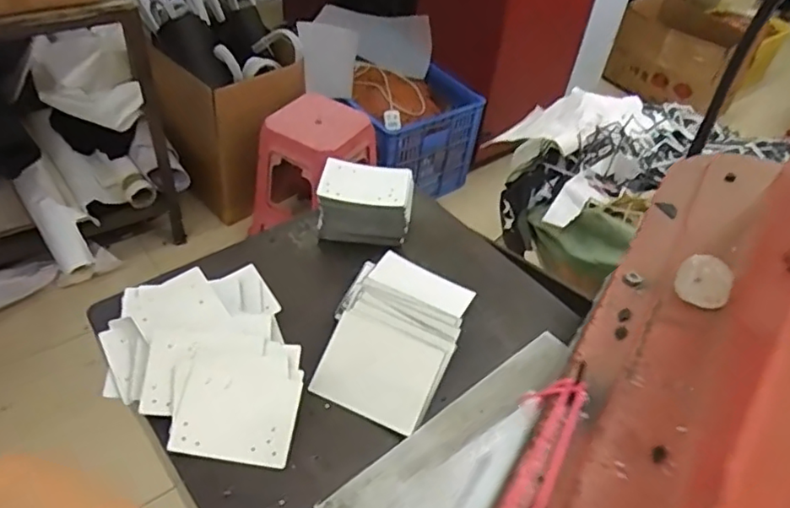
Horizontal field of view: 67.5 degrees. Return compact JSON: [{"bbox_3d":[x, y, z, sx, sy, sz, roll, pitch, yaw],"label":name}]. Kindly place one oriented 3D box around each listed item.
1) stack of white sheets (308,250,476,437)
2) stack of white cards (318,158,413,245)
[{"bbox_3d":[0.000,0.075,0.587,0.119,0.046,0.183,17,45,10],"label":"stack of white sheets"},{"bbox_3d":[-0.036,-0.062,0.708,0.111,0.064,0.078,9,44,2],"label":"stack of white cards"}]

